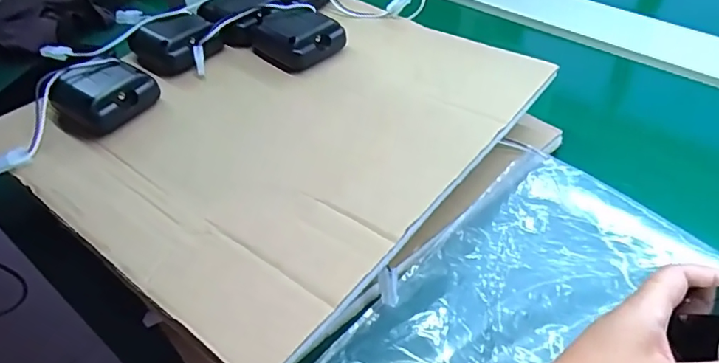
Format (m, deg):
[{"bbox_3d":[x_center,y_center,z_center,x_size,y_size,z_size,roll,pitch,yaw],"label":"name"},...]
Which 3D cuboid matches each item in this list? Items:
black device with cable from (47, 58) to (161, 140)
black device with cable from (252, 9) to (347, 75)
[{"bbox_3d":[-0.207,-0.067,0.420,0.059,0.033,0.071,25,53,26],"label":"black device with cable"},{"bbox_3d":[-0.059,-0.133,0.477,0.070,0.028,0.064,31,56,29],"label":"black device with cable"}]

